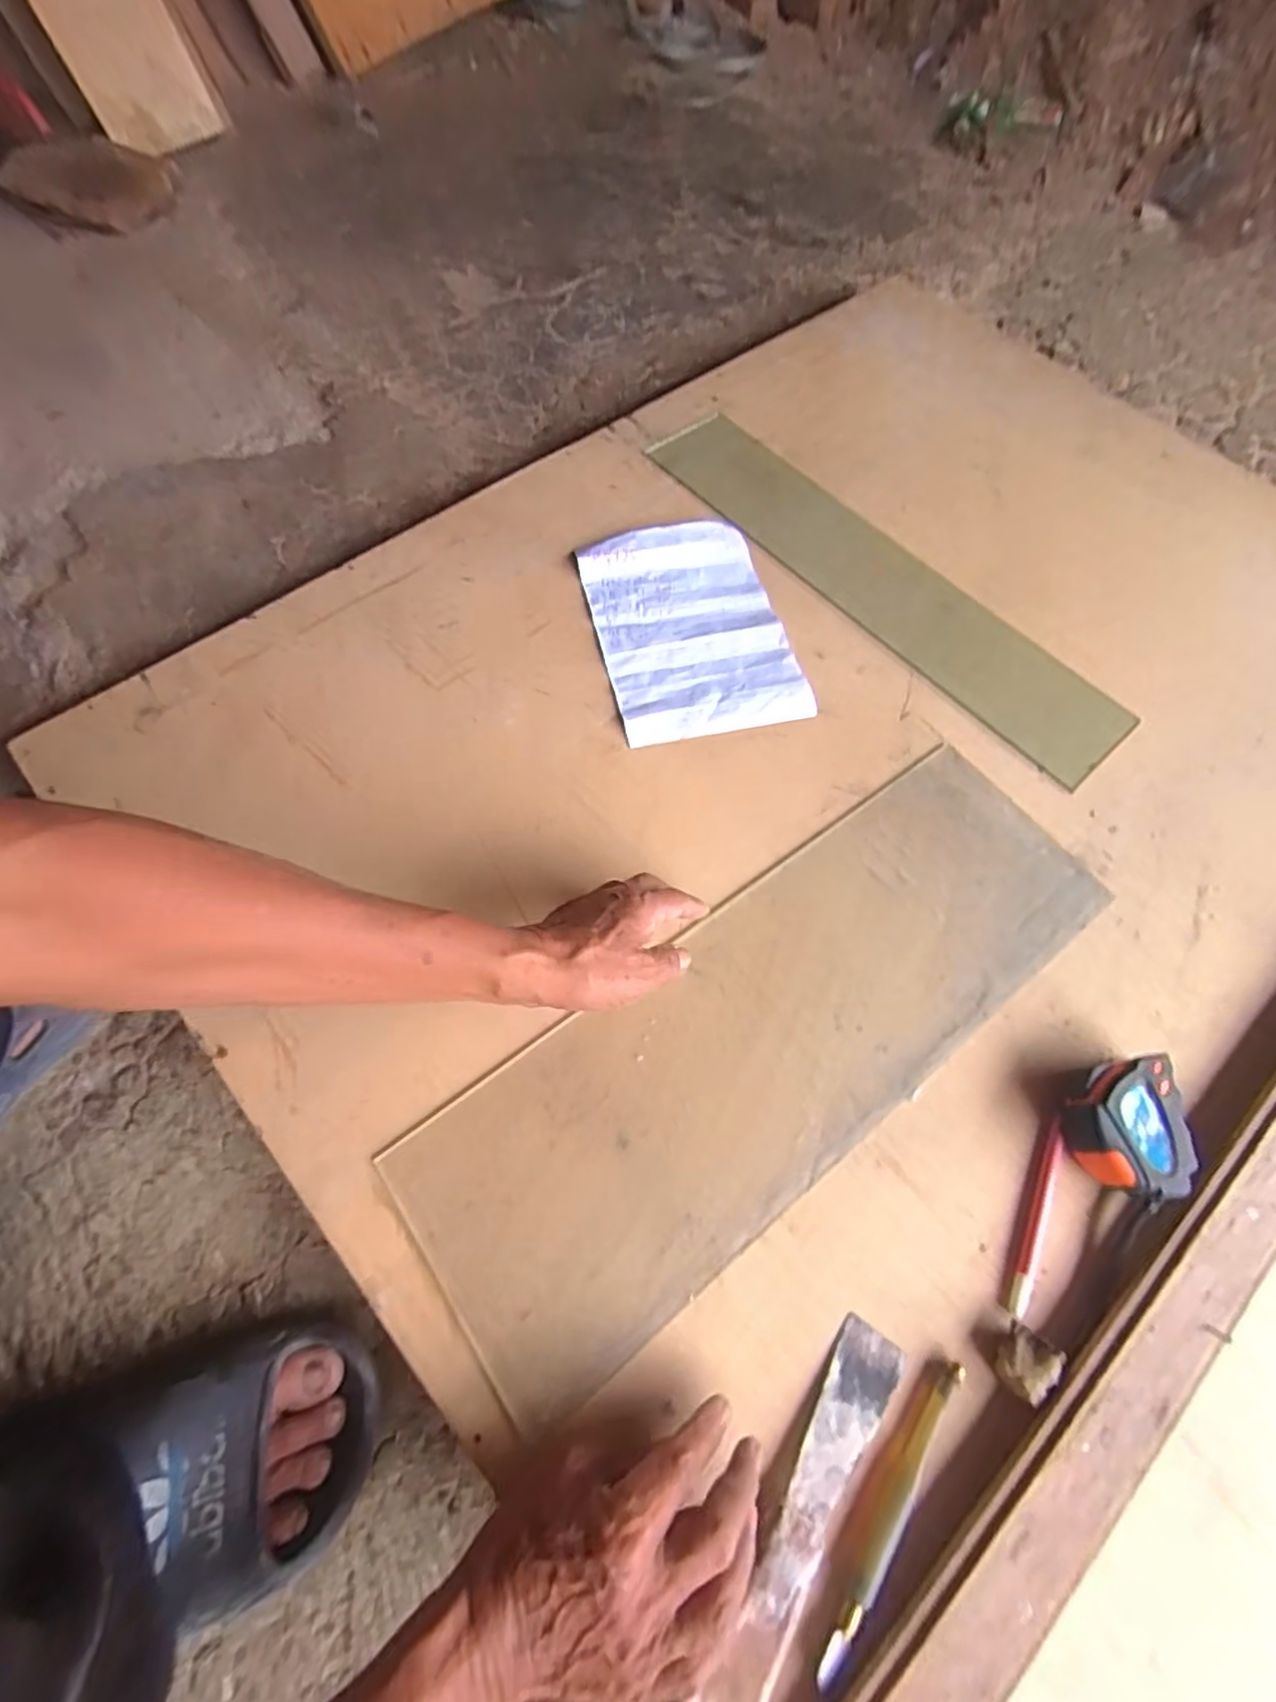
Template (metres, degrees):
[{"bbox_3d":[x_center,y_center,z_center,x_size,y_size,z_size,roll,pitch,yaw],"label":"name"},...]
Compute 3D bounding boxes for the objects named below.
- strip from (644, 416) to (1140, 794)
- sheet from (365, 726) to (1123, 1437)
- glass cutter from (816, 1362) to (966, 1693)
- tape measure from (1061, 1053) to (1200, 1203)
[{"bbox_3d":[0.239,-0.277,0.675,0.112,0.010,0.551,-40,75,-18],"label":"strip"},{"bbox_3d":[0.106,0.121,0.482,0.552,0.009,0.186,-33,70,-17],"label":"sheet"},{"bbox_3d":[0.136,0.352,0.357,0.020,0.017,0.155,36,68,14],"label":"glass cutter"},{"bbox_3d":[0.328,0.184,0.449,0.075,0.040,0.088,2,64,-2],"label":"tape measure"}]

